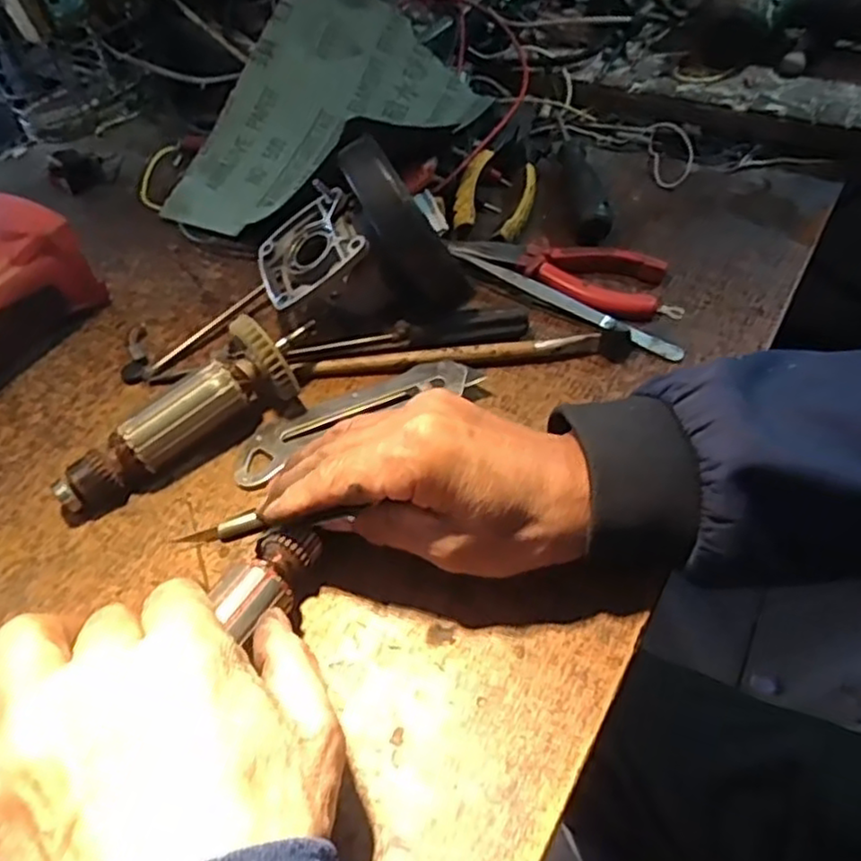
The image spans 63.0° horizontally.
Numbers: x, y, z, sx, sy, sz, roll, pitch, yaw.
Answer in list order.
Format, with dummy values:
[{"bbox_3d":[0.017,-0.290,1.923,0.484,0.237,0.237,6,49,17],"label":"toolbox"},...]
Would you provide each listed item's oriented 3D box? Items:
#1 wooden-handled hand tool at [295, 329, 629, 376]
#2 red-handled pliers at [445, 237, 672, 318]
[{"bbox_3d":[0.019,-0.043,0.403,0.186,0.010,0.017,-6,52,1],"label":"wooden-handled hand tool"},{"bbox_3d":[0.079,-0.100,0.445,0.129,0.018,0.050,10,54,14],"label":"red-handled pliers"}]

